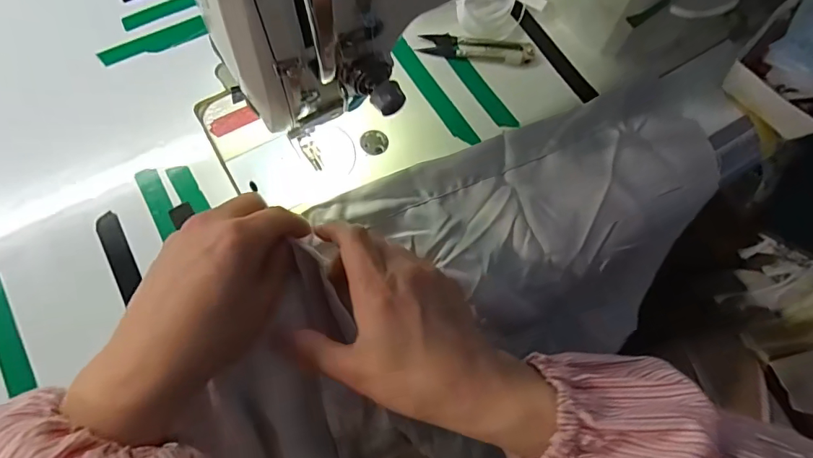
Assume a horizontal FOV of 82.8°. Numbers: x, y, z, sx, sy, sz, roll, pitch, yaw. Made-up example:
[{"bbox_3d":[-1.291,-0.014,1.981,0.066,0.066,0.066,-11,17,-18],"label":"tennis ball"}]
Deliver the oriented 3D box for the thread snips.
[{"bbox_3d":[0.063,-0.161,0.413,0.100,0.009,0.023,9,69,1],"label":"thread snips"}]

